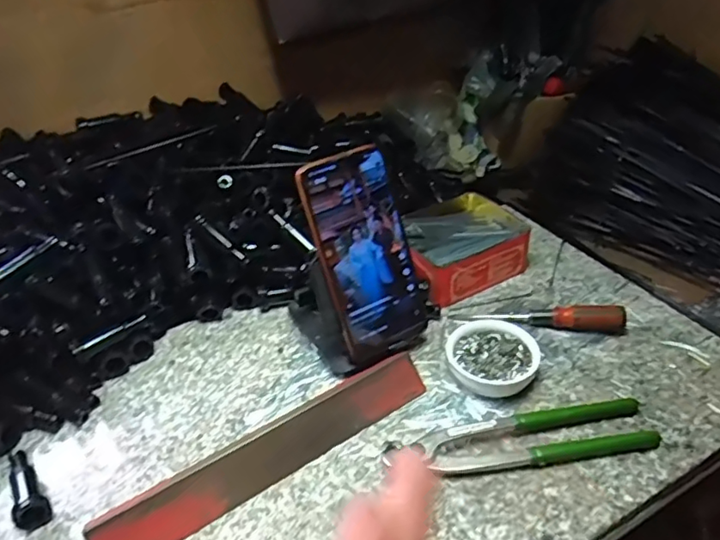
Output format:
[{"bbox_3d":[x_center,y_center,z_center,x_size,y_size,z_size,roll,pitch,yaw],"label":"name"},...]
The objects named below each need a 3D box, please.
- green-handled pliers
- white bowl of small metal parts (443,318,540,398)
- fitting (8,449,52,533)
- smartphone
[{"bbox_3d":[0.116,0.123,0.421,0.195,0.013,0.048,-8,37,-6],"label":"green-handled pliers"},{"bbox_3d":[0.109,0.075,0.473,0.068,0.027,0.068,-2,37,1],"label":"white bowl of small metal parts"},{"bbox_3d":[-0.238,0.152,0.404,0.022,0.020,0.067,-31,45,-32],"label":"fitting"},{"bbox_3d":[0.006,-0.013,0.467,0.077,0.162,0.011,-25,17,-26],"label":"smartphone"}]

